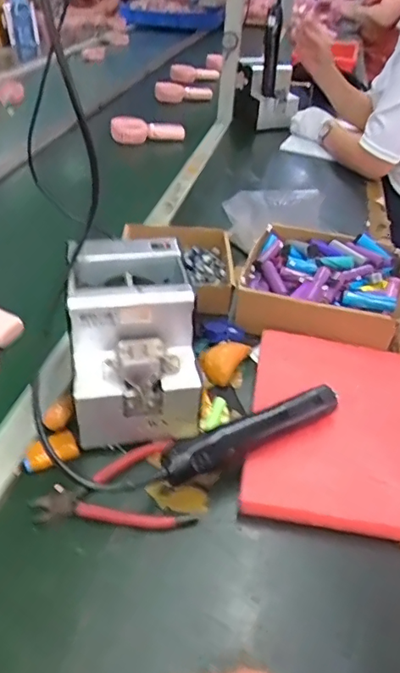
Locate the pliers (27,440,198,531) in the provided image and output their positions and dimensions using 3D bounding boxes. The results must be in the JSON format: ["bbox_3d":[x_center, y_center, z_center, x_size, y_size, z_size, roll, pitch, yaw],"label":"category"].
[{"bbox_3d":[-0.084,0.150,0.506,0.140,0.008,0.099,-10,39,-16],"label":"pliers"}]

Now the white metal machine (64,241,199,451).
[{"bbox_3d":[-0.073,0.002,0.577,0.122,0.149,0.173,-5,38,-9],"label":"white metal machine"}]

